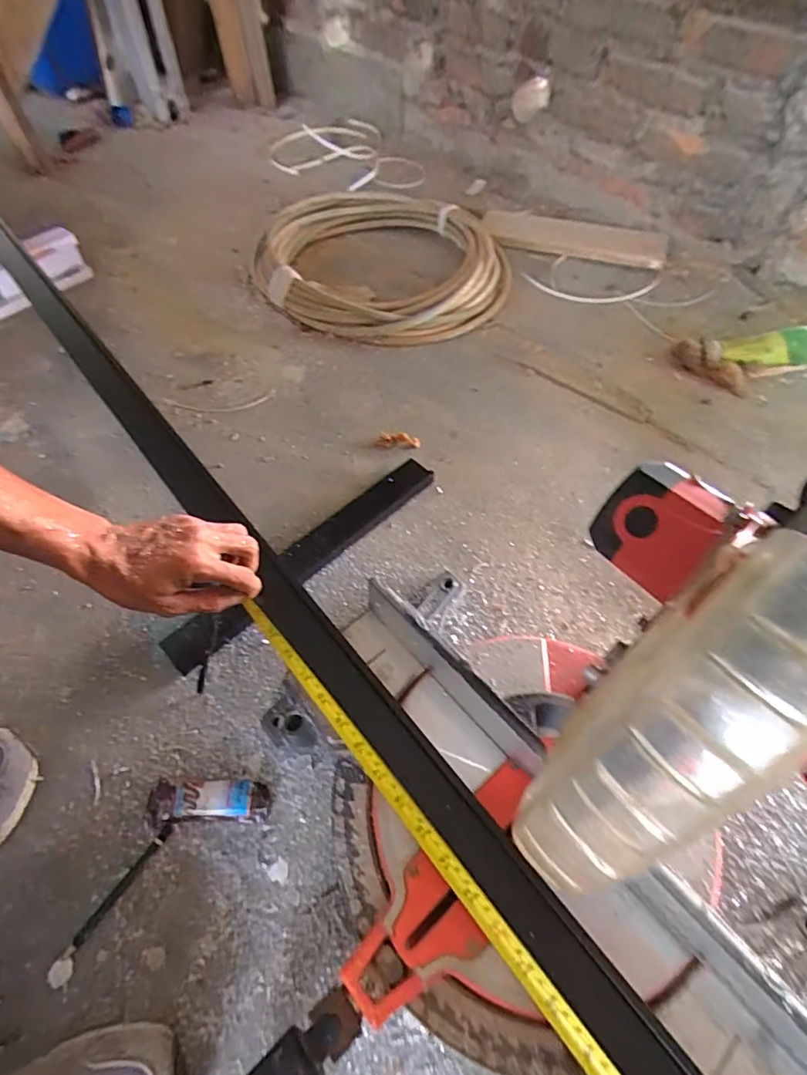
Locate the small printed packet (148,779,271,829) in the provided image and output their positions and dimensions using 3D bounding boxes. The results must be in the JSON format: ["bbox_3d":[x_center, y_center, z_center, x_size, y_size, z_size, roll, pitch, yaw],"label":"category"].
[{"bbox_3d":[-0.178,0.241,0.480,0.107,0.017,0.036,-2,56,-2],"label":"small printed packet"}]

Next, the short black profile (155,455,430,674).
[{"bbox_3d":[-0.112,0.018,0.630,0.378,0.022,0.051,-39,64,-23],"label":"short black profile"}]

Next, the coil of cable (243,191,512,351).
[{"bbox_3d":[-0.048,-0.518,0.976,0.444,0.074,0.438,0,56,0],"label":"coil of cable"}]

